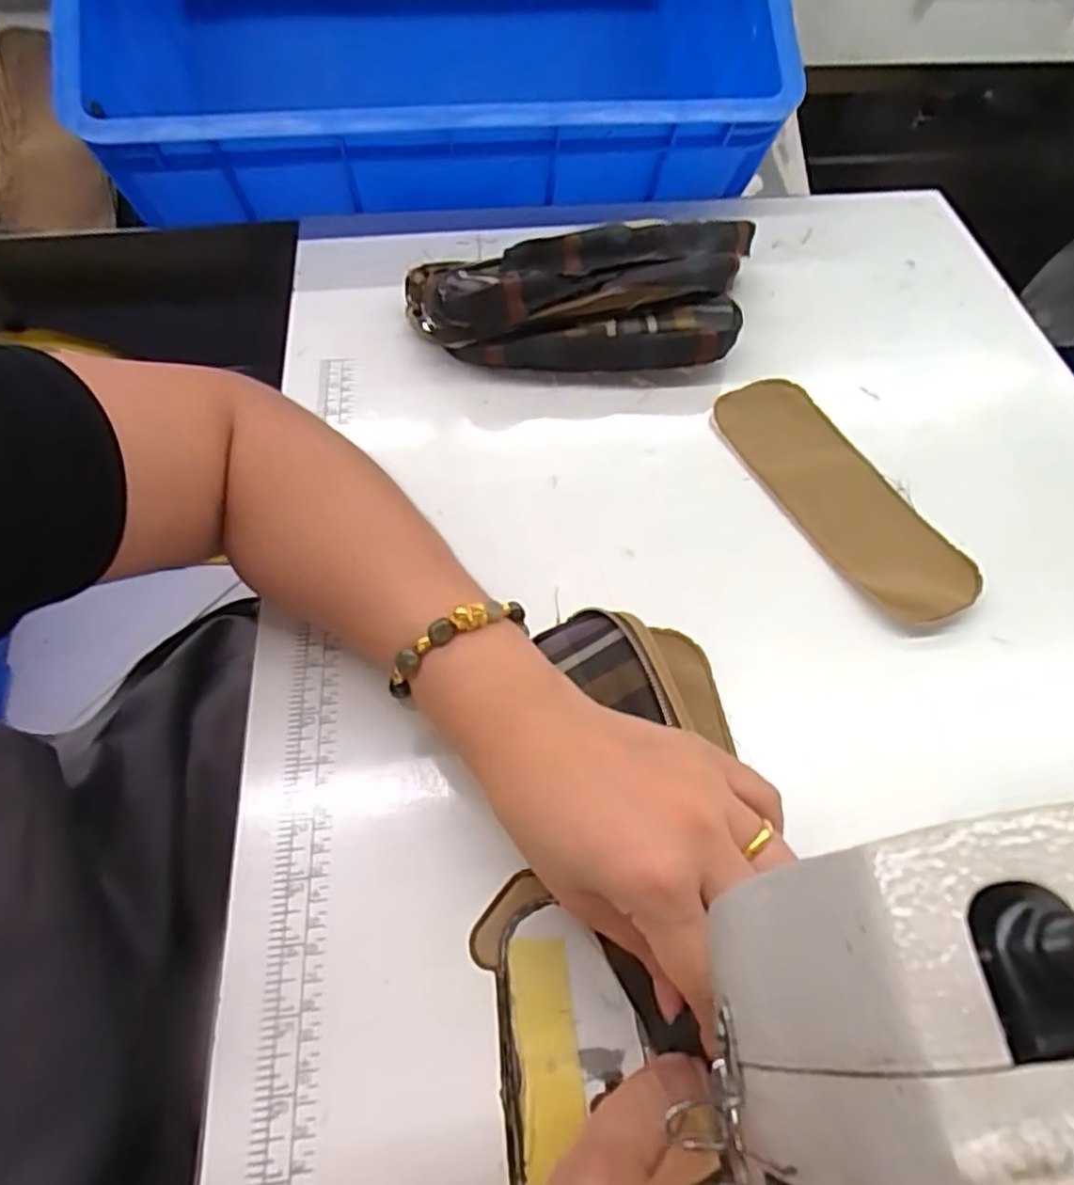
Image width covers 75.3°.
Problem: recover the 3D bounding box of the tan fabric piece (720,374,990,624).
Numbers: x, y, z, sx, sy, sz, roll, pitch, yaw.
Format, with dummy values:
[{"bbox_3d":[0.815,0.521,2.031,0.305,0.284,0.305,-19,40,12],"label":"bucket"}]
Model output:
[{"bbox_3d":[0.183,-0.061,0.424,0.066,0.009,0.184,-29,69,-11],"label":"tan fabric piece"}]

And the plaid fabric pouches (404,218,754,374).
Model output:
[{"bbox_3d":[0.032,-0.203,0.465,0.235,0.071,0.103,-3,59,-4],"label":"plaid fabric pouches"}]

